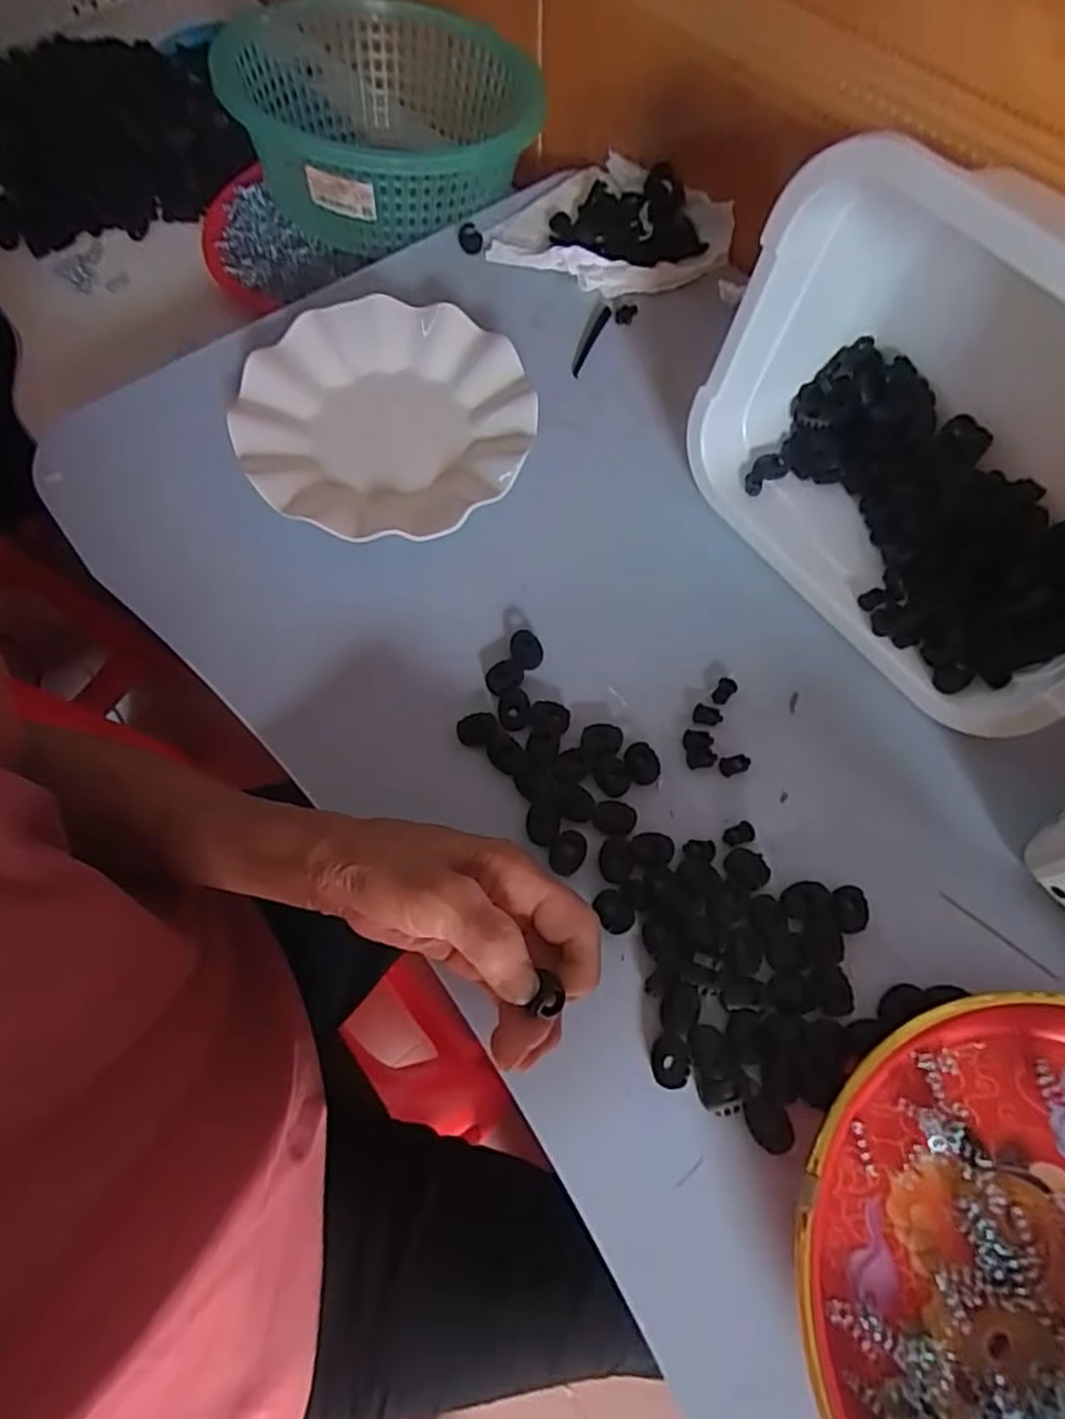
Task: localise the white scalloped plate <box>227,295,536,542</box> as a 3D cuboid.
[{"bbox_3d":[-0.090,-0.181,0.440,0.175,0.030,0.179,0,67,1],"label":"white scalloped plate"}]

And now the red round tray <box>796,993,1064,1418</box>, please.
[{"bbox_3d":[0.212,0.222,0.265,0.213,0.029,0.204,0,67,1],"label":"red round tray"}]

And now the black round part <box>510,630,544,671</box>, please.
[{"bbox_3d":[-0.003,-0.033,0.395,0.018,0.008,0.023,-7,67,-2],"label":"black round part"}]

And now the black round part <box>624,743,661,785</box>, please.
[{"bbox_3d":[0.058,0.029,0.370,0.017,0.006,0.021,-20,68,-7],"label":"black round part"}]

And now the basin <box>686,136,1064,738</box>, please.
[{"bbox_3d":[0.216,-0.134,0.340,0.147,0.177,0.247,-35,71,-13],"label":"basin"}]

